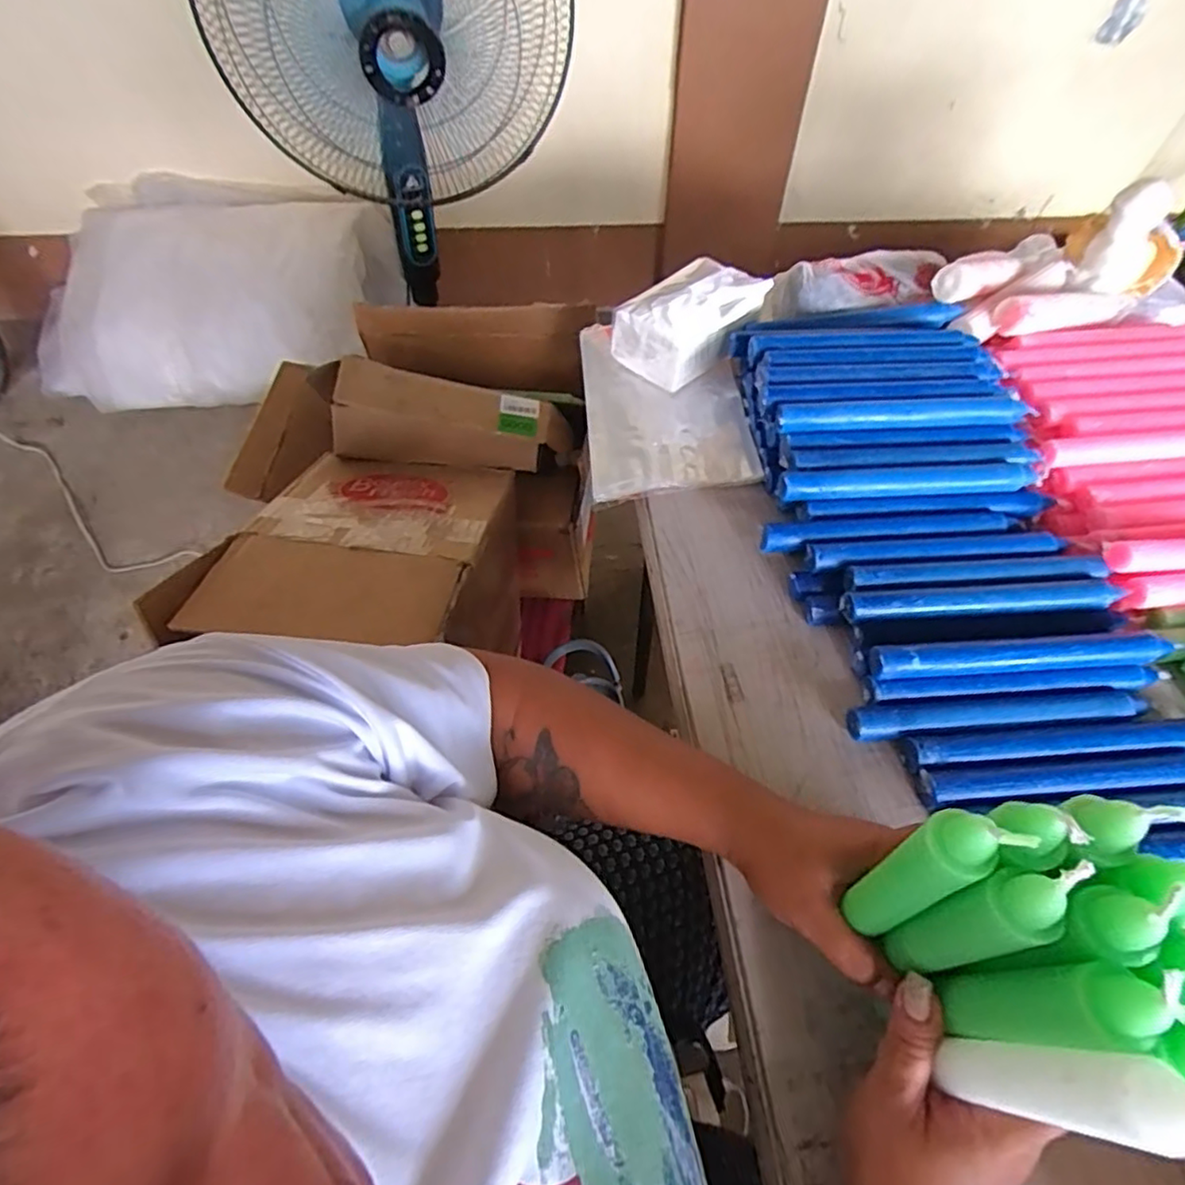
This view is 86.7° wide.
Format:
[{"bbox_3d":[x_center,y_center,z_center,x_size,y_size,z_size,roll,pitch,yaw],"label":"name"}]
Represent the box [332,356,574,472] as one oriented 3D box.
[{"bbox_3d":[-0.183,-0.223,0.834,0.315,0.090,0.094,6,54,-11],"label":"box"}]

